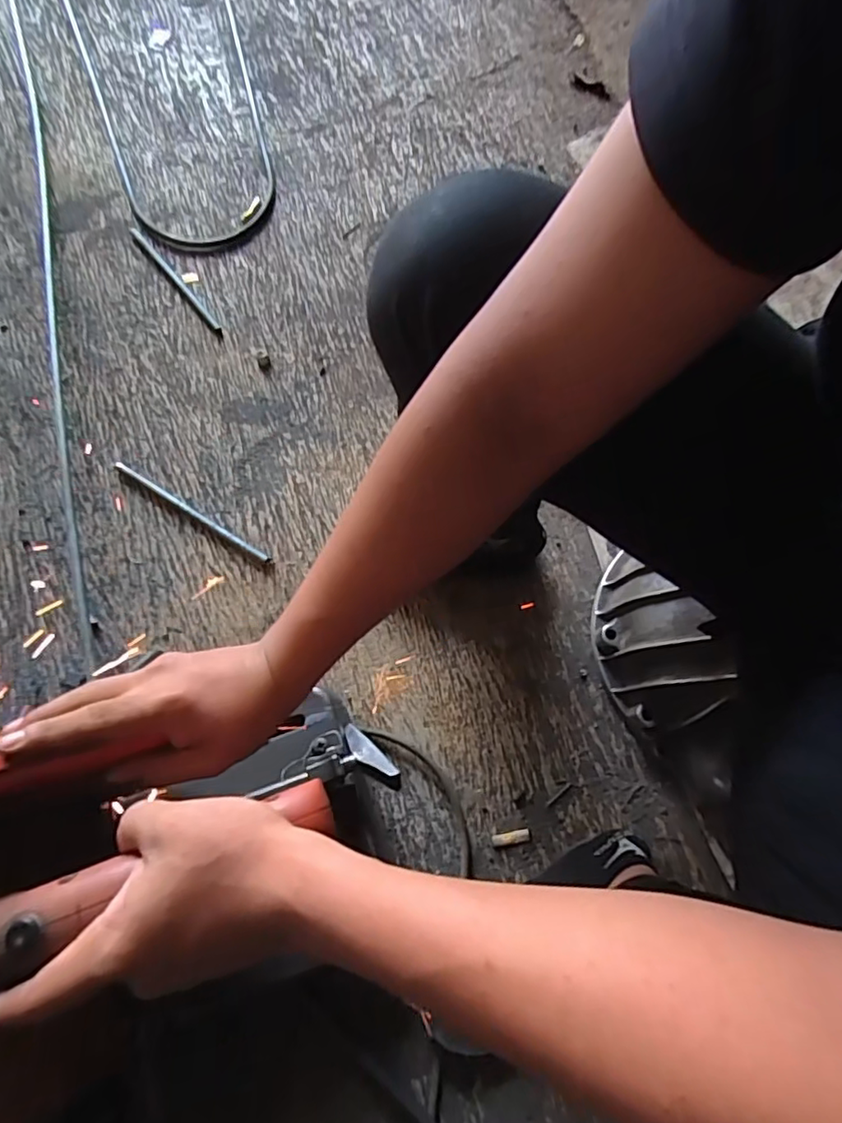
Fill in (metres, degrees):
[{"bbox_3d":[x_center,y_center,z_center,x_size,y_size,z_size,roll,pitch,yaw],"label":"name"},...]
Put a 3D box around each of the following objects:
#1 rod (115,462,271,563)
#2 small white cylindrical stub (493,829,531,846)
[{"bbox_3d":[-0.303,-0.064,0.755,0.250,0.008,0.011,31,73,10],"label":"rod"},{"bbox_3d":[0.100,0.305,0.633,0.042,0.004,0.013,-7,71,-3],"label":"small white cylindrical stub"}]

